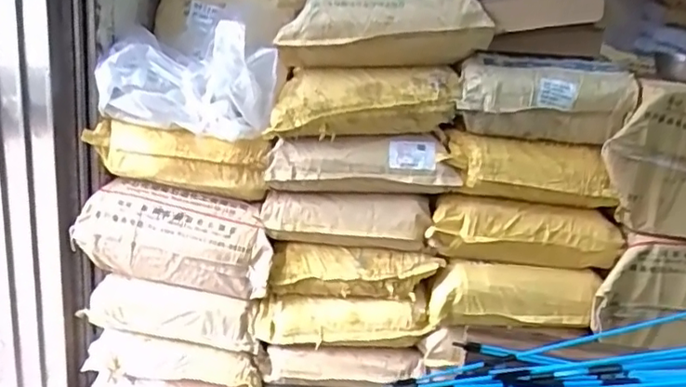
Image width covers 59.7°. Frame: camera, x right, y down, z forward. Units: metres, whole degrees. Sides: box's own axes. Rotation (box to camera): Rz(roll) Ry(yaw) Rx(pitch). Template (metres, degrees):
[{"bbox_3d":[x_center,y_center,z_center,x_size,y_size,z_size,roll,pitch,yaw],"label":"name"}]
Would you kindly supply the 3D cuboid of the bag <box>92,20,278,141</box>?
[{"bbox_3d":[-0.339,-0.273,1.420,0.367,0.227,0.275,11,18,17],"label":"bag"}]

